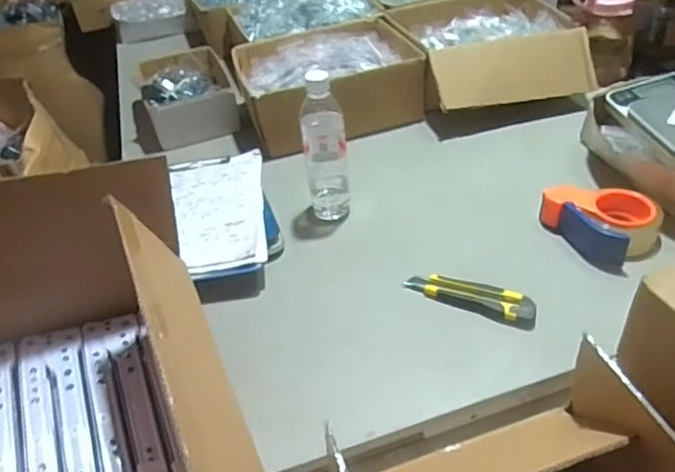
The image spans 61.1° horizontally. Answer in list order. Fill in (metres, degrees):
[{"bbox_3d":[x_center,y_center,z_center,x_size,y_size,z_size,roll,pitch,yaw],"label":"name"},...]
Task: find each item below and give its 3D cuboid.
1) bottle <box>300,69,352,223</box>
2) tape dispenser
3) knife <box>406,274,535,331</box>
[{"bbox_3d":[-0.018,-0.122,0.829,0.063,0.225,0.052,-6,40,1],"label":"bottle"},{"bbox_3d":[0.362,-0.025,0.793,0.106,0.055,0.141,-26,43,-22],"label":"tape dispenser"},{"bbox_3d":[0.169,0.075,0.728,0.164,0.014,0.044,16,45,25],"label":"knife"}]

